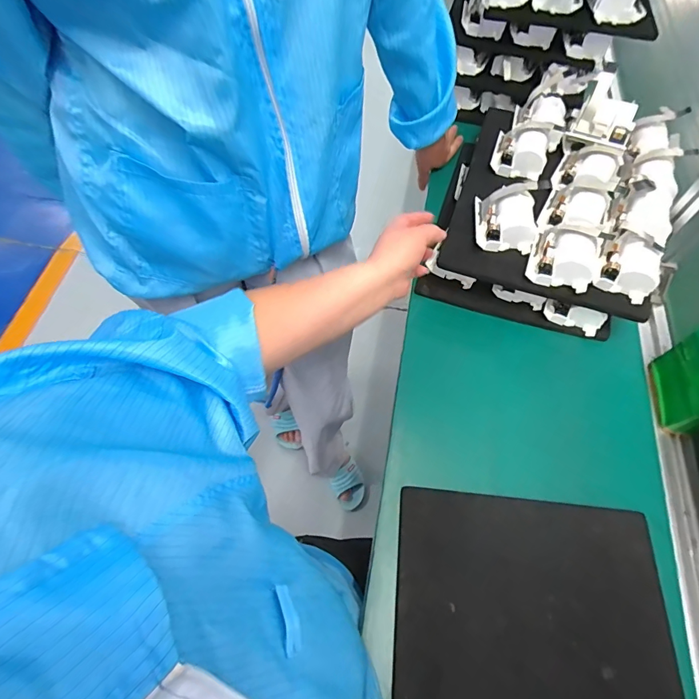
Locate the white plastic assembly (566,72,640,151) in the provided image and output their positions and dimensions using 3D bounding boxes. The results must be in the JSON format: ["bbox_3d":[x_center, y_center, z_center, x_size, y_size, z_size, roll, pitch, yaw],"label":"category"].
[{"bbox_3d":[0.350,-0.316,0.552,0.075,0.076,0.035,23,26,4],"label":"white plastic assembly"}]

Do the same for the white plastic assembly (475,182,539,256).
[{"bbox_3d":[0.198,-0.166,0.513,0.073,0.046,0.074,8,61,4],"label":"white plastic assembly"}]

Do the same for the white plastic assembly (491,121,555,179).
[{"bbox_3d":[0.245,-0.281,0.573,0.076,0.043,0.094,17,62,9],"label":"white plastic assembly"}]

